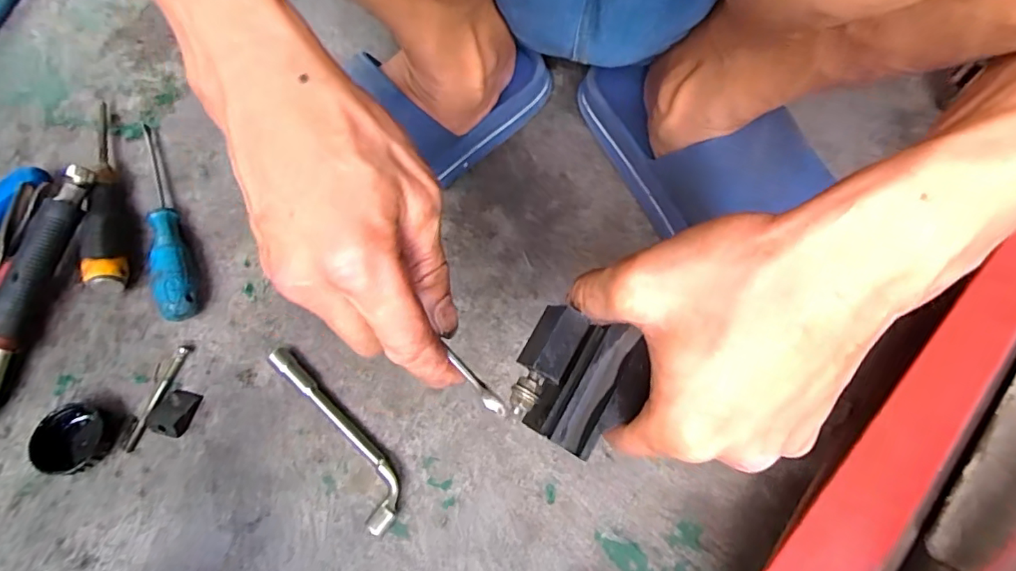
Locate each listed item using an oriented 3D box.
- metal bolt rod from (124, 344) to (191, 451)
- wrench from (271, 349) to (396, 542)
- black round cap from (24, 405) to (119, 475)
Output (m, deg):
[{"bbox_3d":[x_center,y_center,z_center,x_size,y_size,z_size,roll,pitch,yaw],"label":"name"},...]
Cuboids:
[{"bbox_3d":[-0.248,0.079,0.367,0.008,0.005,0.075,14,66,8],"label":"metal bolt rod"},{"bbox_3d":[-0.118,0.099,0.351,0.030,0.015,0.142,-39,70,-16],"label":"wrench"},{"bbox_3d":[-0.290,0.102,0.348,0.039,0.021,0.044,-4,65,-1],"label":"black round cap"}]

